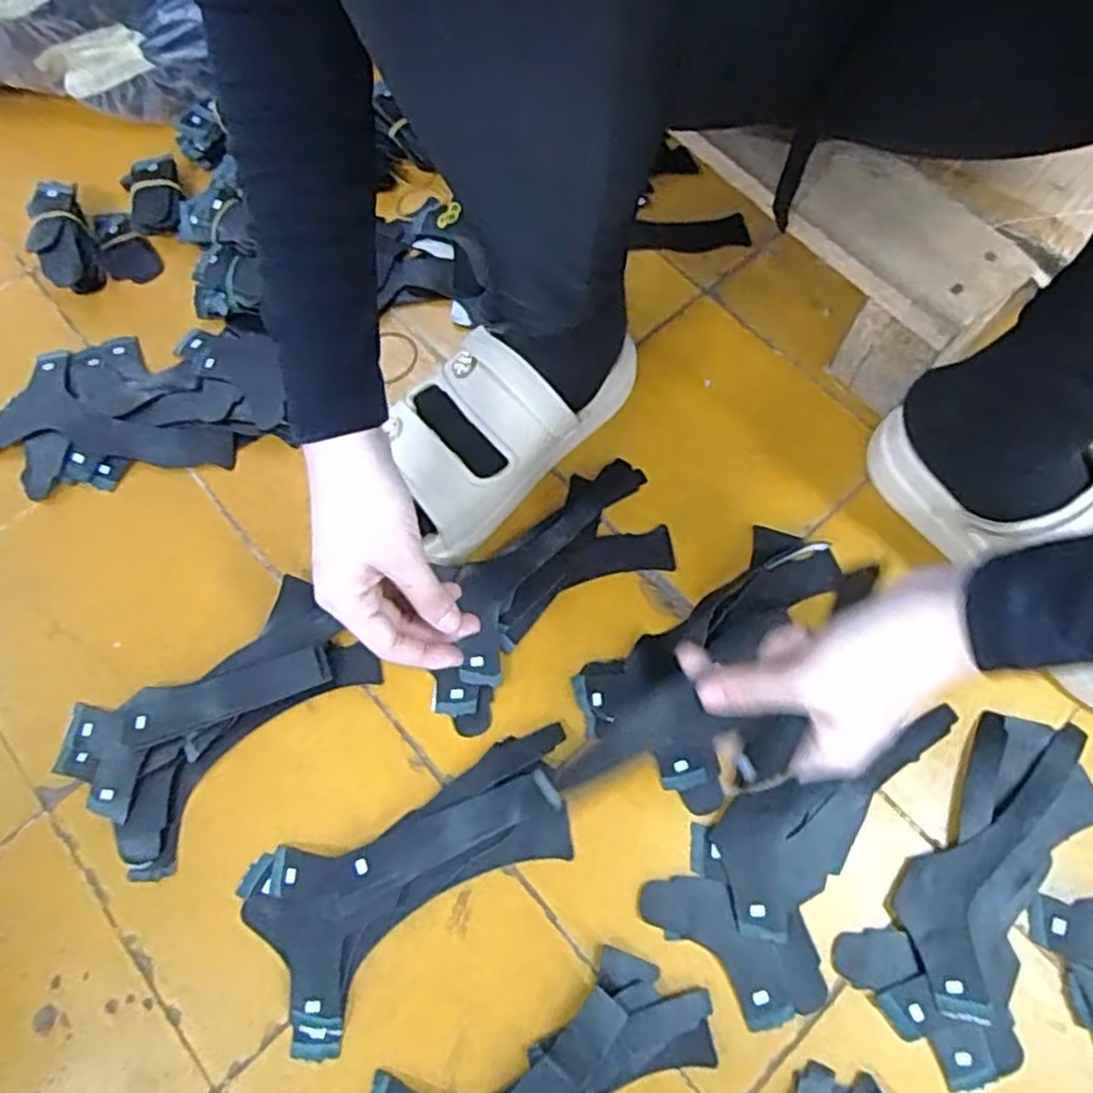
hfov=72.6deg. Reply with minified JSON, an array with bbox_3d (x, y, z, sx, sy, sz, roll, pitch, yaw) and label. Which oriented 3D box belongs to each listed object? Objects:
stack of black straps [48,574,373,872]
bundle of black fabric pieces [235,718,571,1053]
[{"bbox_3d":[-0.219,0.108,0.492,0.188,0.016,0.111,-42,73,-14],"label":"stack of black straps"},{"bbox_3d":[-0.075,0.194,0.451,0.209,0.016,0.104,-30,71,-10],"label":"bundle of black fabric pieces"}]

